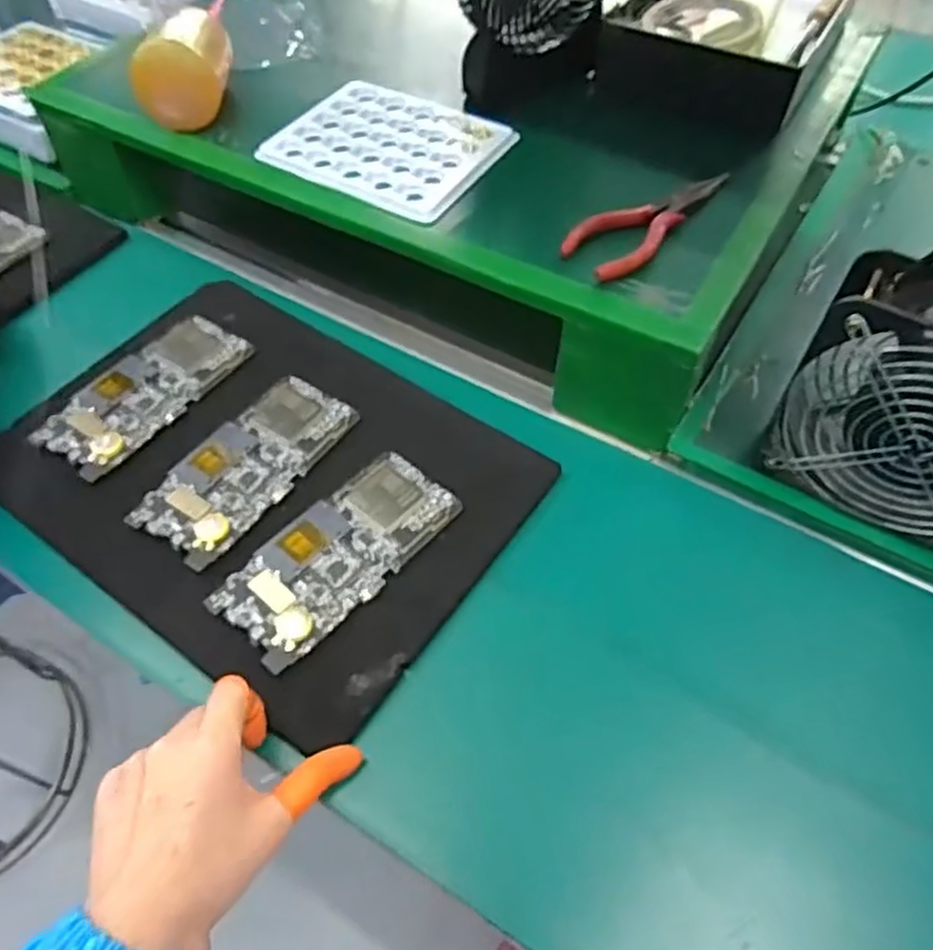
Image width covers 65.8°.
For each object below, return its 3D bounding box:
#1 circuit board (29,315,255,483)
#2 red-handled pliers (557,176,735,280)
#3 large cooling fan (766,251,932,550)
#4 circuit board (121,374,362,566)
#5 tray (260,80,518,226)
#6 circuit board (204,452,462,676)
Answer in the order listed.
[{"bbox_3d":[-0.238,-0.065,0.536,0.073,0.004,0.154,30,58,18],"label":"circuit board"},{"bbox_3d":[0.122,-0.181,0.502,0.053,0.018,0.137,35,59,21],"label":"red-handled pliers"},{"bbox_3d":[0.265,-0.029,0.422,0.153,0.161,0.060,28,57,17],"label":"large cooling fan"},{"bbox_3d":[-0.151,-0.010,0.499,0.073,0.007,0.155,30,57,18],"label":"circuit board"},{"bbox_3d":[-0.062,-0.256,0.557,0.160,0.013,0.129,27,57,17],"label":"tray"},{"bbox_3d":[-0.079,0.047,0.457,0.072,0.004,0.155,35,59,21],"label":"circuit board"}]

